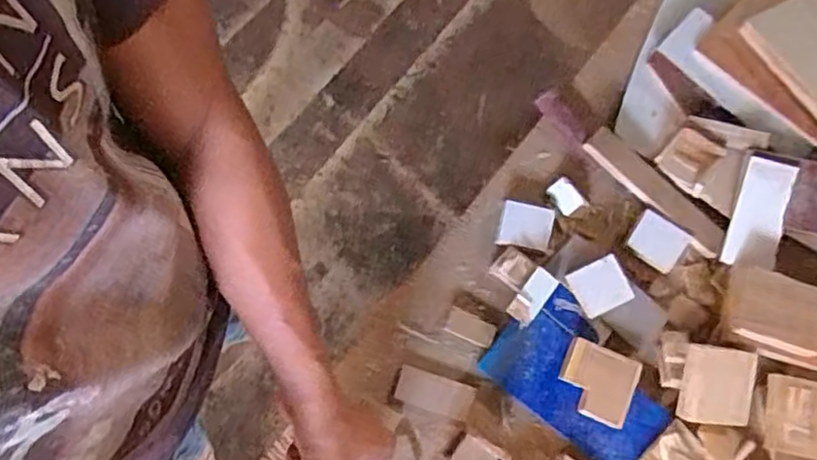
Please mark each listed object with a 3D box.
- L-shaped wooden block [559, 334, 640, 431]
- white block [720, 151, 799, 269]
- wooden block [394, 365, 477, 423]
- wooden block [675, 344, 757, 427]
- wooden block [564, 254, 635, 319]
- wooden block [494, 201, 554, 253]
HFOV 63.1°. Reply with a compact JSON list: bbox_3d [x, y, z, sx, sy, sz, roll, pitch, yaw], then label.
[{"bbox_3d":[0.176,0.142,0.621,0.067,0.022,0.064,21,76,2],"label":"L-shaped wooden block"},{"bbox_3d":[0.348,-0.018,0.657,0.049,0.014,0.111,15,93,3],"label":"white block"},{"bbox_3d":[0.025,0.158,0.644,0.074,0.008,0.034,19,76,2],"label":"wooden block"},{"bbox_3d":[0.284,0.144,0.613,0.059,0.015,0.071,10,81,25],"label":"wooden block"},{"bbox_3d":[0.184,0.055,0.638,0.051,0.006,0.048,-26,84,5],"label":"wooden block"},{"bbox_3d":[0.117,-0.002,0.668,0.052,0.015,0.044,14,76,1],"label":"wooden block"}]

